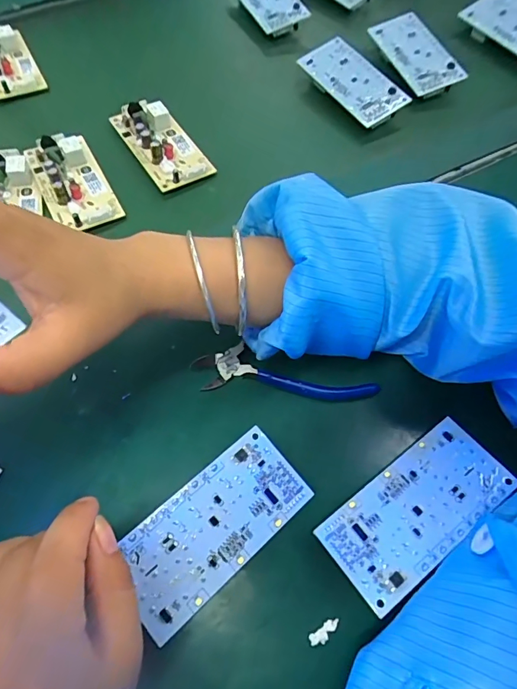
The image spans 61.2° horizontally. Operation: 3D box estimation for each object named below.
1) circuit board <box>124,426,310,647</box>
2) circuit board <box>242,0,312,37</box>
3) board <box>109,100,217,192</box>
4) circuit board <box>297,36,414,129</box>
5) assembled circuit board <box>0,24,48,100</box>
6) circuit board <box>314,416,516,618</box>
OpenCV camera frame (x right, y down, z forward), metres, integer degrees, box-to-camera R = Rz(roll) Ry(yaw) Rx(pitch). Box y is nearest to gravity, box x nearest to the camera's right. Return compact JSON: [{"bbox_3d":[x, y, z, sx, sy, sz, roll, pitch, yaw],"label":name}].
[{"bbox_3d":[-0.025,0.103,0.252,0.110,0.004,0.055,-38,79,-21],"label":"circuit board"},{"bbox_3d":[0.008,-0.393,0.493,0.051,0.018,0.113,-30,71,-2],"label":"circuit board"},{"bbox_3d":[-0.090,-0.189,0.399,0.050,0.018,0.108,-30,68,-15],"label":"board"},{"bbox_3d":[0.091,-0.264,0.438,0.056,0.014,0.109,-40,76,-8],"label":"circuit board"},{"bbox_3d":[-0.262,-0.295,0.450,0.053,0.016,0.104,-26,67,-13],"label":"assembled circuit board"},{"bbox_3d":[0.094,0.097,0.259,0.113,0.004,0.054,-35,61,-14],"label":"circuit board"}]

